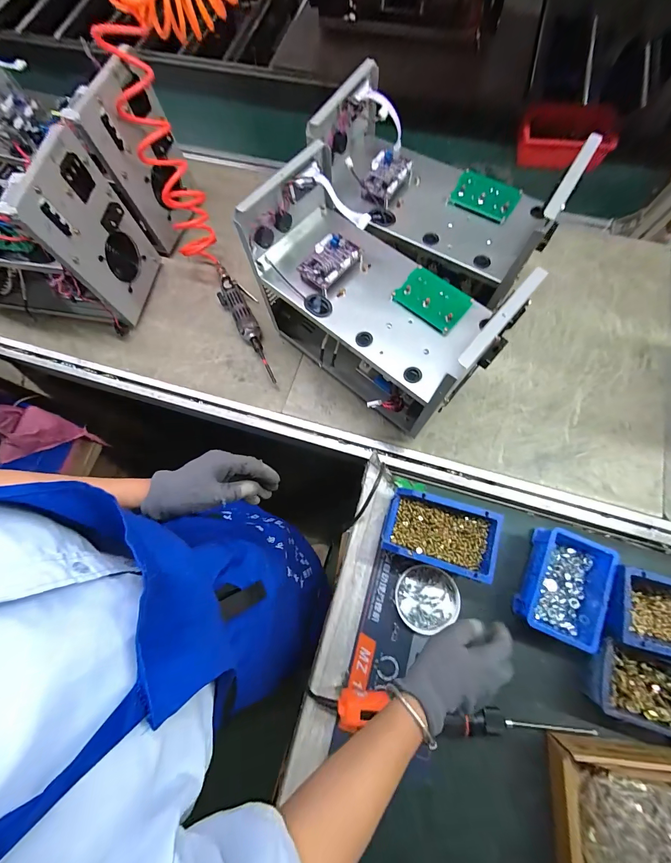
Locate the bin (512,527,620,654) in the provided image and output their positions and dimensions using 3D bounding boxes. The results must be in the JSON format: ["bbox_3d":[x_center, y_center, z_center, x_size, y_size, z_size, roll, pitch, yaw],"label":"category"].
[{"bbox_3d":[0.349,0.237,0.497,0.104,0.068,0.147,22,76,9],"label":"bin"}]

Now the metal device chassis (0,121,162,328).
[{"bbox_3d":[-0.593,-0.370,0.616,0.378,0.279,0.186,10,75,6],"label":"metal device chassis"}]

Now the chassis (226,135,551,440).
[{"bbox_3d":[0.056,-0.197,0.535,0.196,0.282,0.371,-41,76,-10],"label":"chassis"}]

